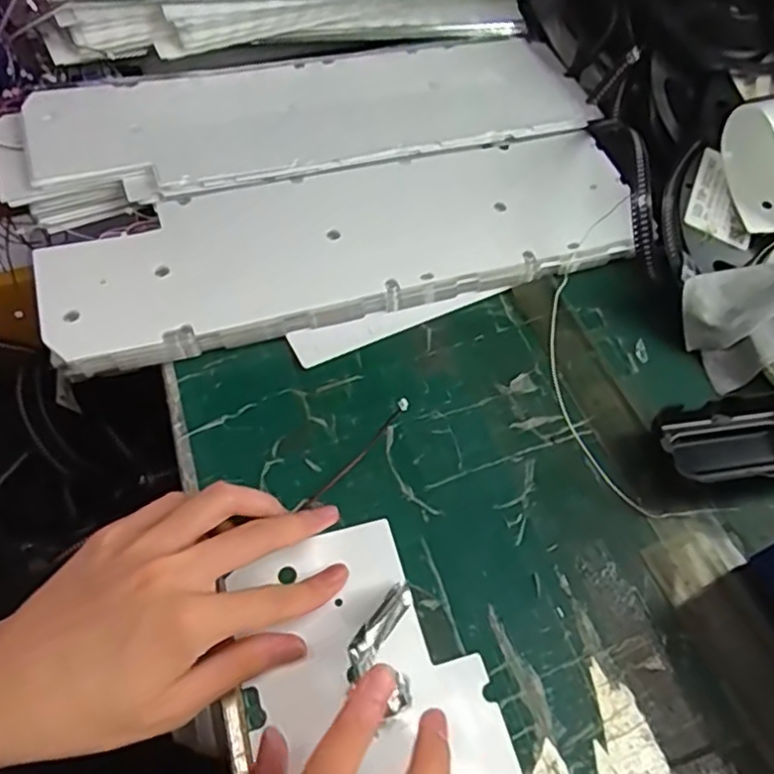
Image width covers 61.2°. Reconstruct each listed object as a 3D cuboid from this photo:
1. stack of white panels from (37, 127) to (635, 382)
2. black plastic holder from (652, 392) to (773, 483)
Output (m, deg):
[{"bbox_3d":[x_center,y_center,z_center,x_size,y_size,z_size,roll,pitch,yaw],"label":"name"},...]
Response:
[{"bbox_3d":[-0.018,-0.105,0.463,0.410,0.027,0.124,-16,59,-13],"label":"stack of white panels"},{"bbox_3d":[0.223,0.030,0.401,0.110,0.016,0.049,-7,58,-8],"label":"black plastic holder"}]

